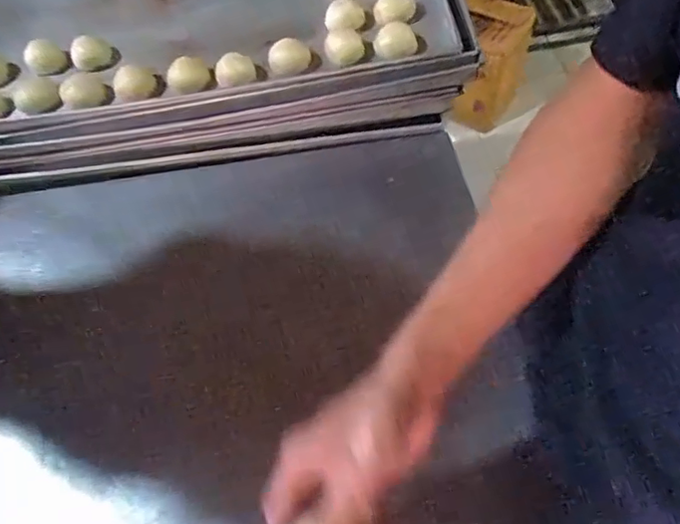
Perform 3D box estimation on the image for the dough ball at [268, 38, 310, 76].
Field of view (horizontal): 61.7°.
[{"bbox_3d":[-0.062,-0.248,0.689,0.049,0.030,0.042,-6,56,1],"label":"dough ball"}]

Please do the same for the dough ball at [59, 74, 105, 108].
[{"bbox_3d":[-0.306,-0.202,0.679,0.050,0.029,0.039,-27,59,-13],"label":"dough ball"}]

